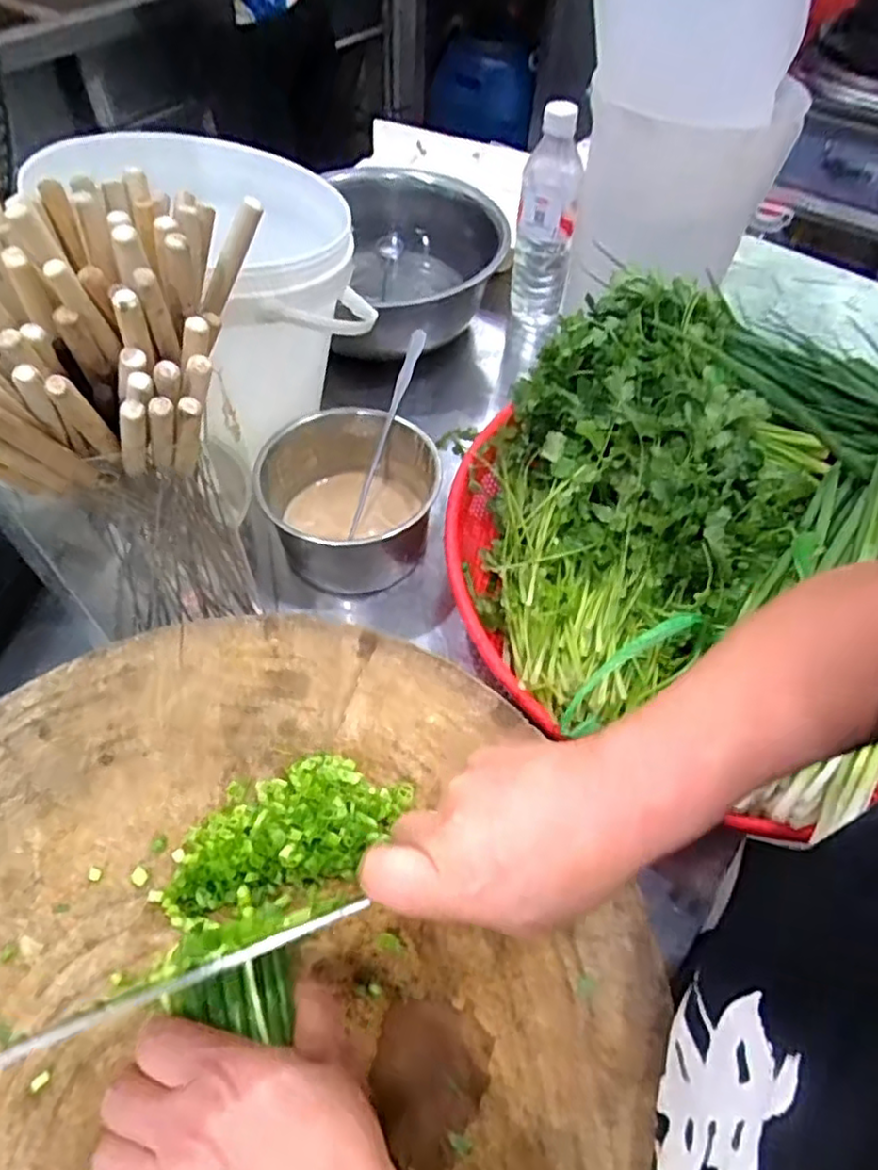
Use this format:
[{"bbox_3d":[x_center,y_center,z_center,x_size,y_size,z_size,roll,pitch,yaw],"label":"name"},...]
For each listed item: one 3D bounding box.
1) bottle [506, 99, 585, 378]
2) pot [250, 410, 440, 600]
[{"bbox_3d":[0.114,-0.368,0.747,0.064,0.256,0.066,11,56,5],"label":"bottle"},{"bbox_3d":[-0.080,-0.074,0.598,0.141,0.096,0.146,1,55,-2],"label":"pot"}]

